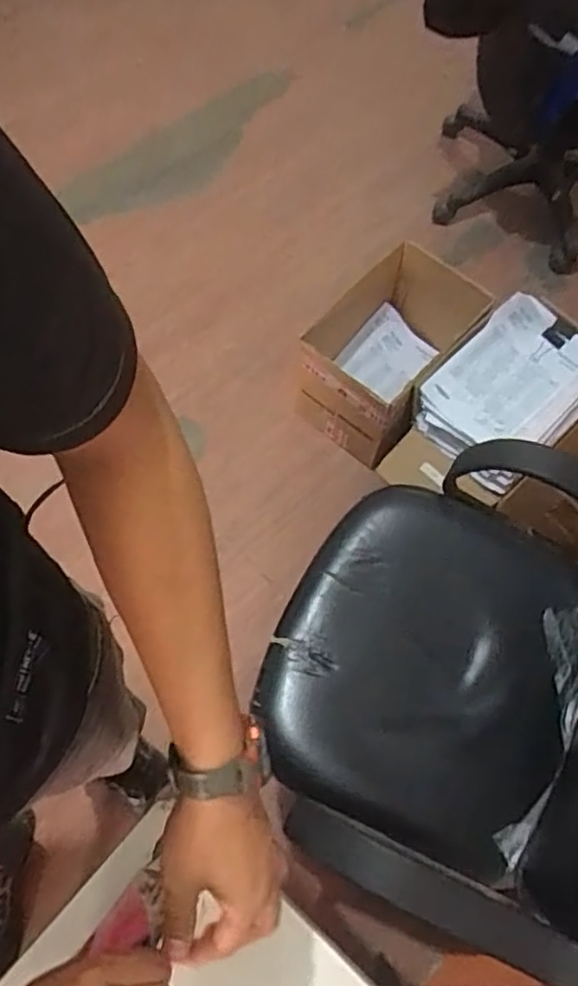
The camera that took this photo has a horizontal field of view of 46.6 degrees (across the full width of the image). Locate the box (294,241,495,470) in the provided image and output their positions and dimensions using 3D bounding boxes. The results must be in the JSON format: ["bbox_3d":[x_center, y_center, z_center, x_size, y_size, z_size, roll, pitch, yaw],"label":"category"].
[{"bbox_3d":[0.227,-0.307,1.568,0.270,0.293,0.402,35,71,11],"label":"box"}]

